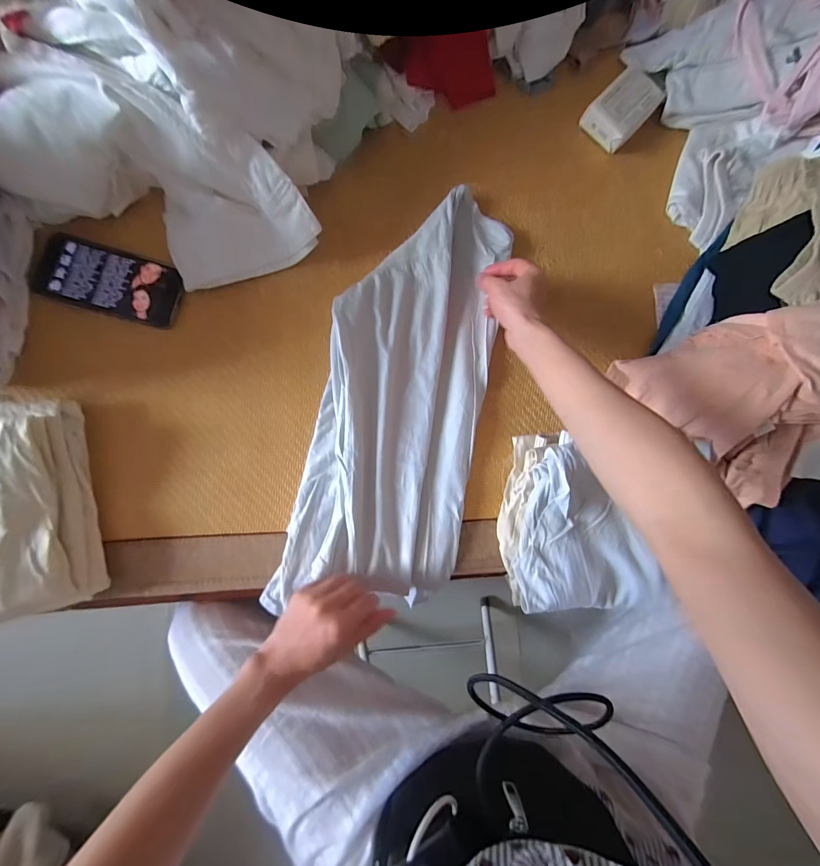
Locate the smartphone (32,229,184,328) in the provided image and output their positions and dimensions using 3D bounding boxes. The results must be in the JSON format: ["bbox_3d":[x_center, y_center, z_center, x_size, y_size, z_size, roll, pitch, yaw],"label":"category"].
[{"bbox_3d":[-0.333,-0.169,0.413,0.148,0.012,0.072,15,83,-6],"label":"smartphone"}]

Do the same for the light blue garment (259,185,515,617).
[{"bbox_3d":[0.000,-0.046,0.434,0.189,0.029,0.480,16,84,-5],"label":"light blue garment"}]

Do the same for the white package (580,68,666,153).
[{"bbox_3d":[0.283,-0.432,0.500,0.089,0.043,0.064,-44,91,-9],"label":"white package"}]

